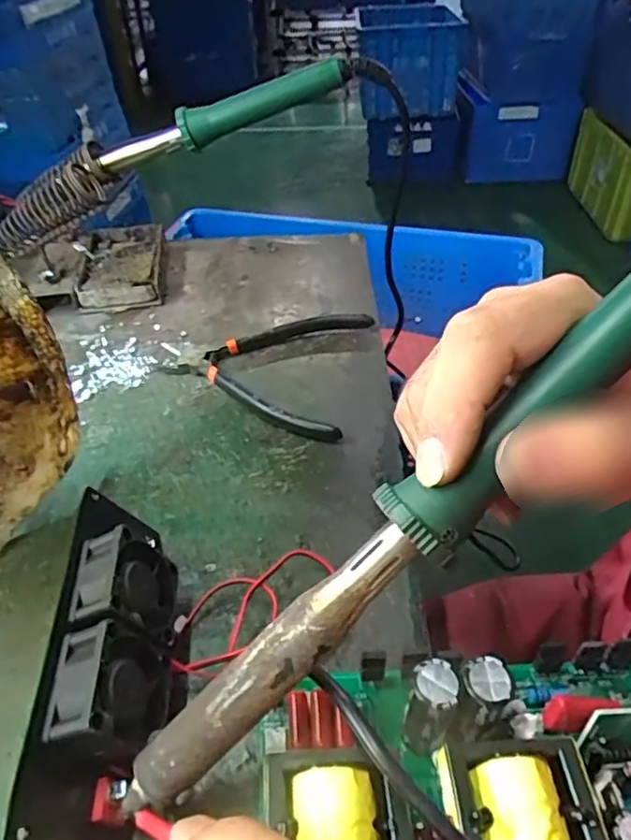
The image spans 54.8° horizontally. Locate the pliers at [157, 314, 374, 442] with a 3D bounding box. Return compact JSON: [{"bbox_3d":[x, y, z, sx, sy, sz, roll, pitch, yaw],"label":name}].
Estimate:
[{"bbox_3d":[-0.035,-0.039,0.416,0.127,0.012,0.123,7,43,12],"label":"pliers"}]

